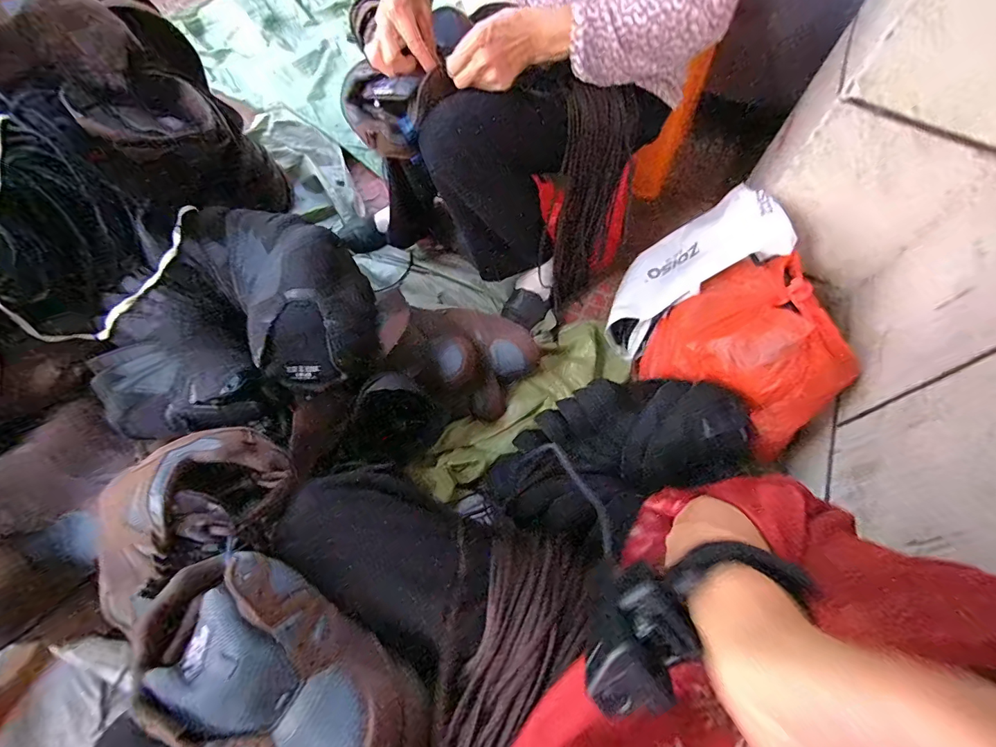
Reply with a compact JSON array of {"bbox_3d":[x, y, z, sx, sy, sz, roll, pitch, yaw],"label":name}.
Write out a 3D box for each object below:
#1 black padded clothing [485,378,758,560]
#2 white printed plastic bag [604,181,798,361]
[{"bbox_3d":[0.205,0.127,0.707,0.405,0.135,0.225,-26,67,-16],"label":"black padded clothing"},{"bbox_3d":[0.367,-0.208,0.854,0.072,0.363,0.222,34,46,-23],"label":"white printed plastic bag"}]

